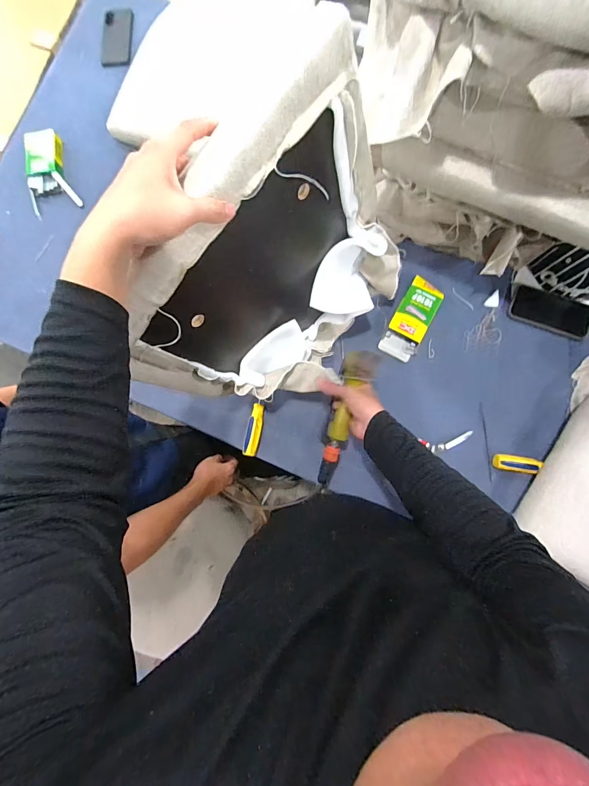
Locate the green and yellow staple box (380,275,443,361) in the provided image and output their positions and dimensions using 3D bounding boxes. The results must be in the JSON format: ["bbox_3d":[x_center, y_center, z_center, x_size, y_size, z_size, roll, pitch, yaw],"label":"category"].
[{"bbox_3d":[0.257,-0.162,0.777,0.076,0.031,0.177,27,86,7],"label":"green and yellow staple box"}]

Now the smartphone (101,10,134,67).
[{"bbox_3d":[-0.464,-0.938,0.944,0.083,0.015,0.167,0,83,4],"label":"smartphone"}]

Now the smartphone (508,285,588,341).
[{"bbox_3d":[0.544,-0.172,0.761,0.158,0.010,0.076,20,102,12],"label":"smartphone"}]

